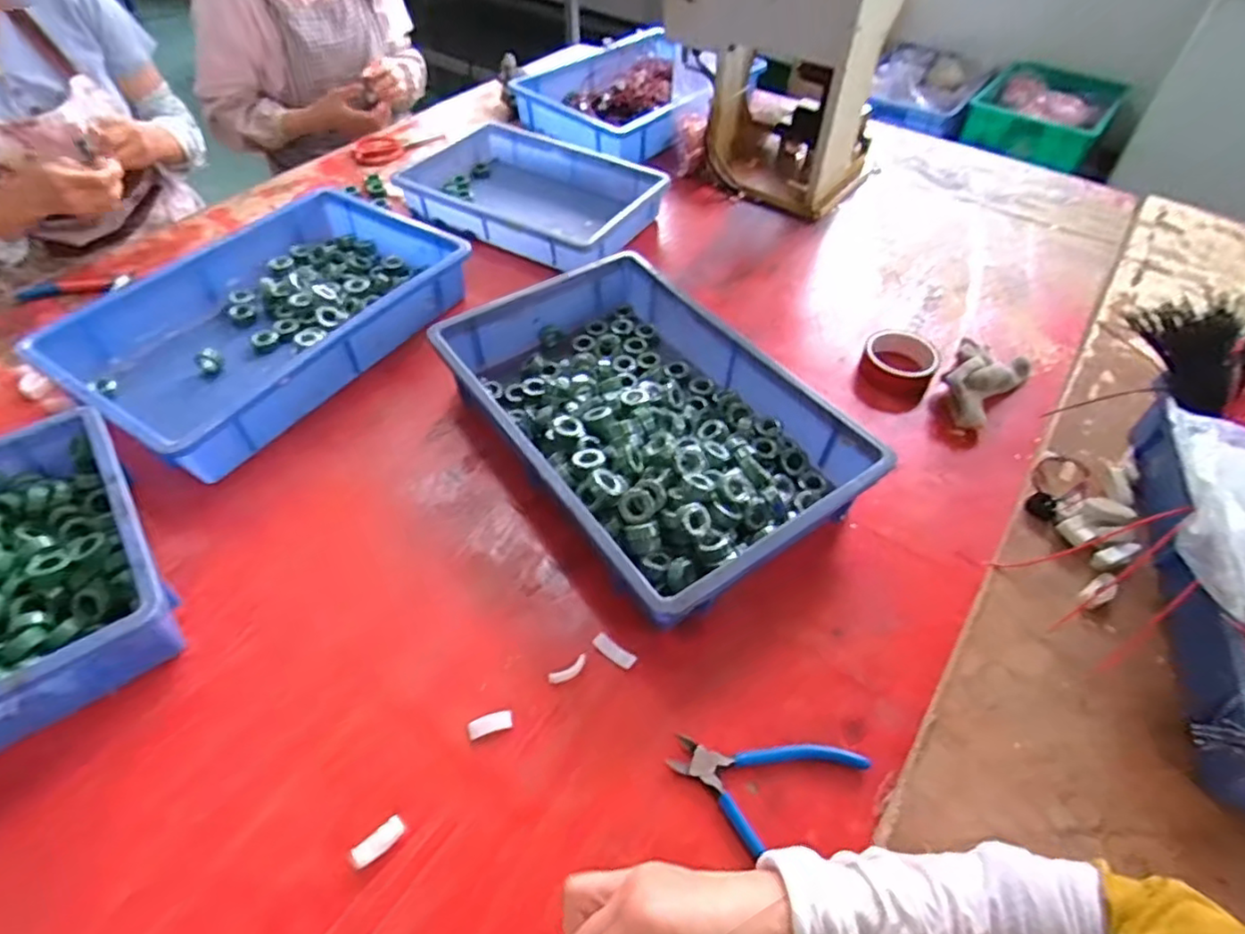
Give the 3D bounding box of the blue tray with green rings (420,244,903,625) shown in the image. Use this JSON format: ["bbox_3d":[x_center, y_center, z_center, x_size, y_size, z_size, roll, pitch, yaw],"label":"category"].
[{"bbox_3d":[0.017,-0.058,0.685,0.283,0.081,0.437,-29,57,-23],"label":"blue tray with green rings"}]

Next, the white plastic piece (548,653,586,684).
[{"bbox_3d":[-0.046,0.175,0.542,0.035,0.009,0.012,-25,56,-20],"label":"white plastic piece"}]

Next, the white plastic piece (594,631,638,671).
[{"bbox_3d":[-0.007,0.160,0.551,0.040,0.004,0.015,31,71,17],"label":"white plastic piece"}]

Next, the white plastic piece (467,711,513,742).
[{"bbox_3d":[-0.106,0.207,0.512,0.036,0.004,0.015,-14,53,-12],"label":"white plastic piece"}]

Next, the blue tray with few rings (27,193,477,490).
[{"bbox_3d":[-0.437,-0.188,0.795,0.298,0.074,0.427,26,55,18],"label":"blue tray with few rings"}]

